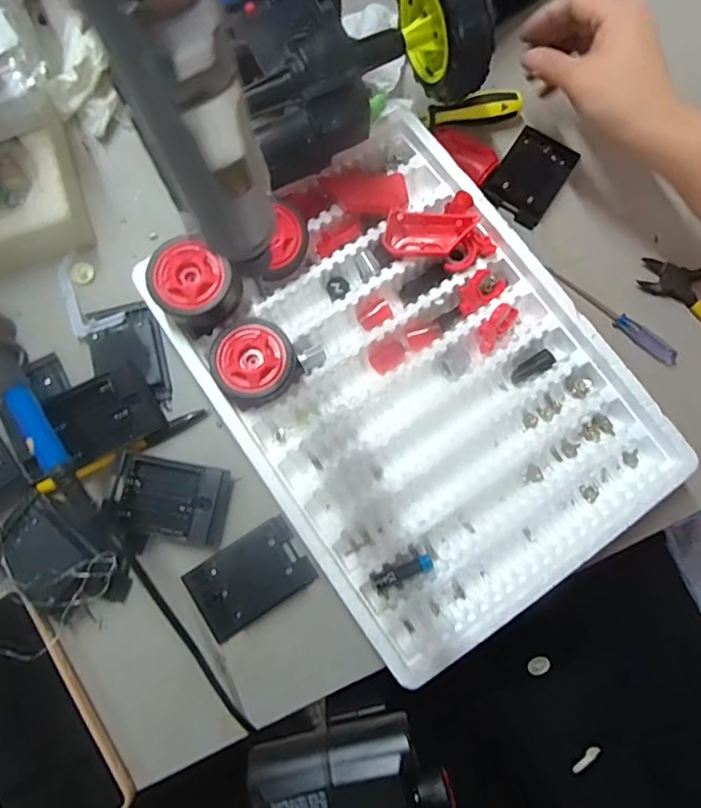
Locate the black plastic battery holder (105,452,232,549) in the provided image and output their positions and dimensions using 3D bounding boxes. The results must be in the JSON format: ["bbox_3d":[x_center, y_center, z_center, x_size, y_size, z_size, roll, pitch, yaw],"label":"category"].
[{"bbox_3d":[-0.129,0.067,0.380,0.078,0.014,0.053,11,79,1],"label":"black plastic battery holder"}]

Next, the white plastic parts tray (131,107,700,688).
[{"bbox_3d":[0.043,-0.023,0.383,0.252,0.043,0.340,-34,81,-7],"label":"white plastic parts tray"}]

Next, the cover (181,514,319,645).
[{"bbox_3d":[-0.071,0.122,0.372,0.081,0.017,0.052,-32,81,-7],"label":"cover"}]

